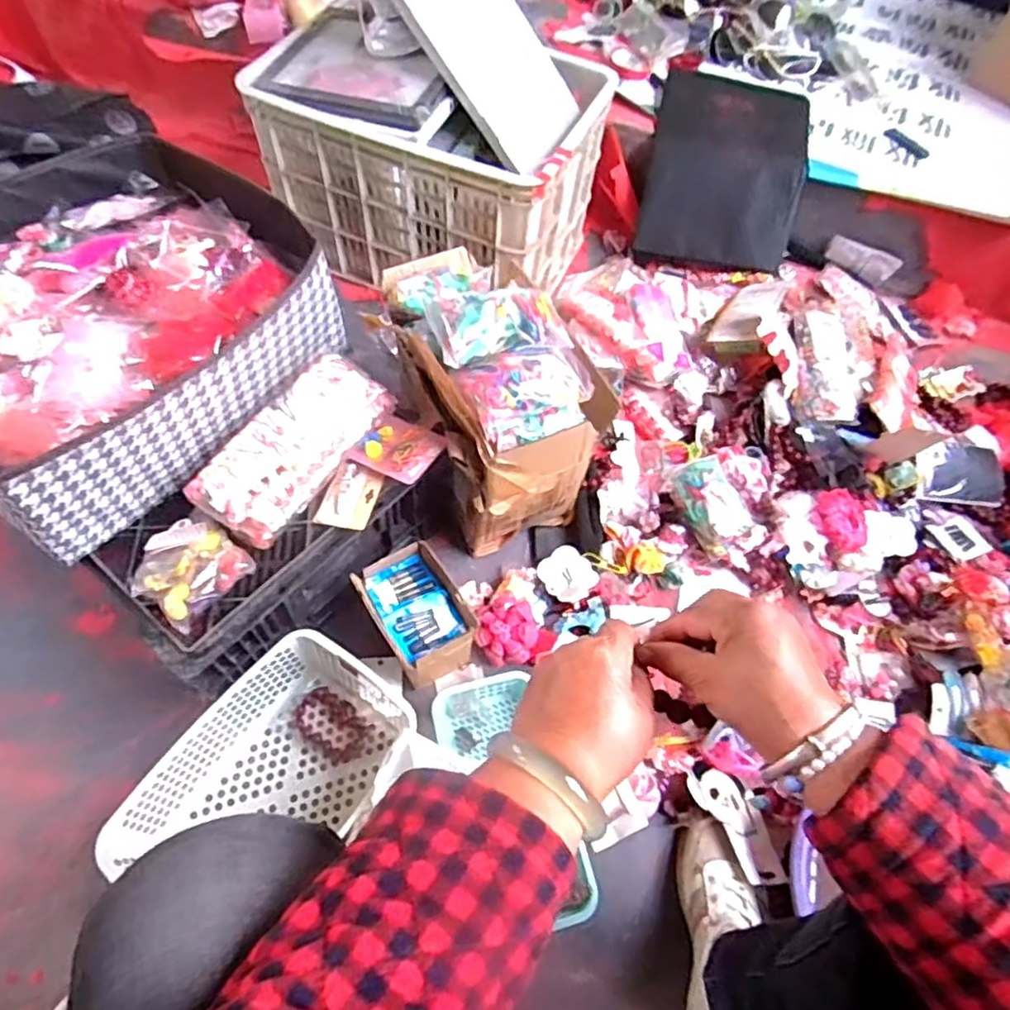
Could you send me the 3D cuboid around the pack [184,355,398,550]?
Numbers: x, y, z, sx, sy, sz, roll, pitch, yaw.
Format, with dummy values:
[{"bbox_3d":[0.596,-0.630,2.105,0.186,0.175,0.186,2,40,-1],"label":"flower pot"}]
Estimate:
[{"bbox_3d":[-0.229,-0.065,0.721,0.097,0.063,0.236,30,62,12],"label":"pack"}]

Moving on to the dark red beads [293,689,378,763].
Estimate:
[{"bbox_3d":[-0.210,0.265,0.792,0.094,0.006,0.062,34,65,15],"label":"dark red beads"}]

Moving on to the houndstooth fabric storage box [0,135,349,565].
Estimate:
[{"bbox_3d":[-0.433,-0.202,0.719,0.371,0.145,0.401,36,63,15],"label":"houndstooth fabric storage box"}]

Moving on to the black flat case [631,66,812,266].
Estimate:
[{"bbox_3d":[0.412,-0.627,1.220,0.279,0.057,0.346,13,105,11],"label":"black flat case"}]

